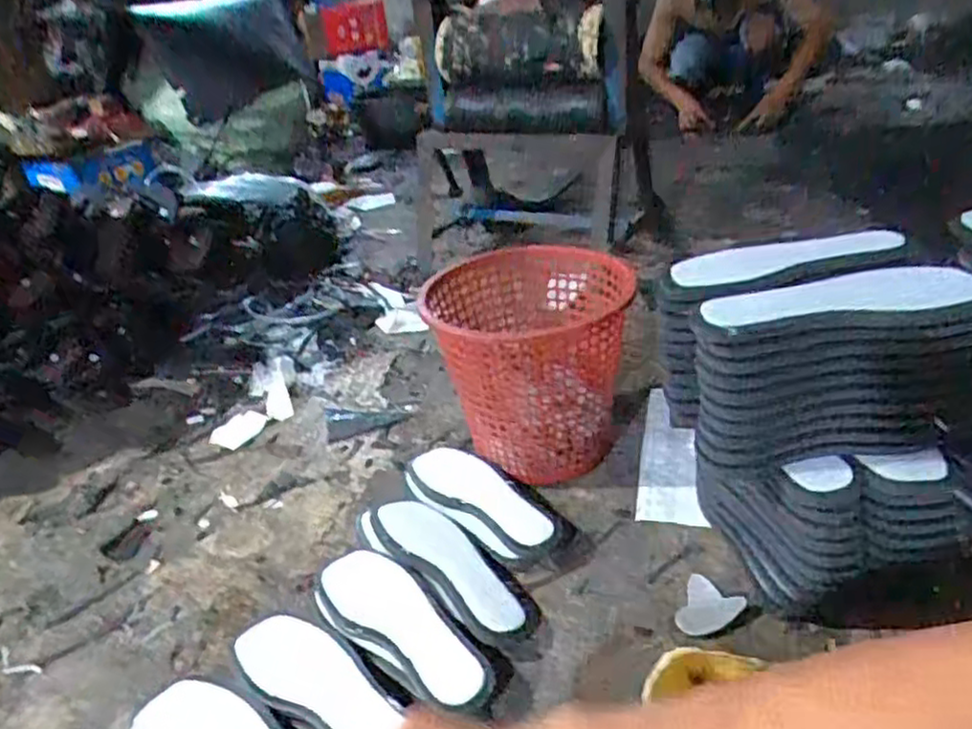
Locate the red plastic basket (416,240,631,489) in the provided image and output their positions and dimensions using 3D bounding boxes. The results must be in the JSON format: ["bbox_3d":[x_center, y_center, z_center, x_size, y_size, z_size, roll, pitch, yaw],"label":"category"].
[{"bbox_3d":[0.055,-0.009,0.945,0.232,0.214,0.236,1,29,13],"label":"red plastic basket"}]

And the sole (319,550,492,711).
[{"bbox_3d":[-0.081,0.256,0.716,0.221,0.023,0.076,21,38,41],"label":"sole"}]

